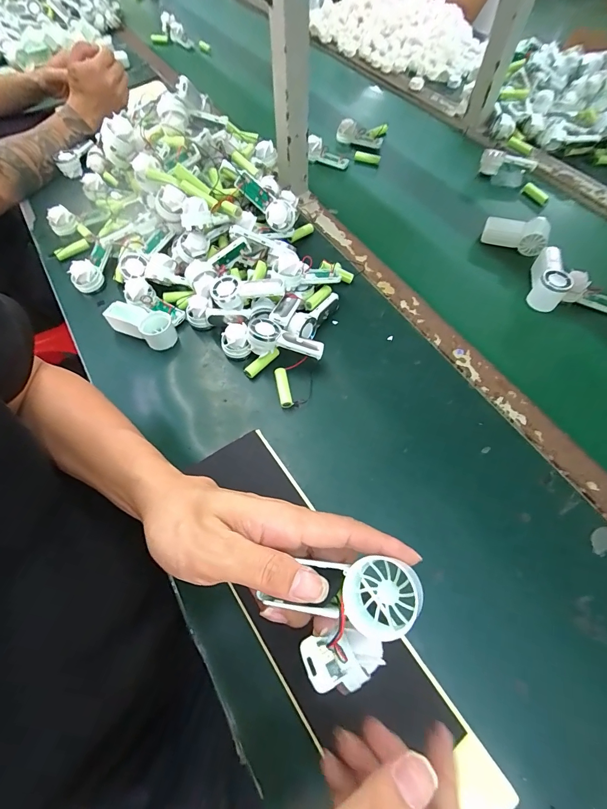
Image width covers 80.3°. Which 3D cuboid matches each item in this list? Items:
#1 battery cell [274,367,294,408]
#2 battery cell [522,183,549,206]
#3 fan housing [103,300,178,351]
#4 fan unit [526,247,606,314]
[{"bbox_3d":[-0.024,-0.021,0.437,0.015,0.014,0.053,-12,63,-5],"label":"battery cell"},{"bbox_3d":[0.394,-0.355,0.611,0.015,0.020,0.051,-24,65,-11],"label":"battery cell"},{"bbox_3d":[-0.215,-0.110,0.477,0.094,0.033,0.043,24,65,13],"label":"fan housing"},{"bbox_3d":[0.364,-0.155,0.489,0.068,0.042,0.127,-40,69,-18],"label":"fan unit"}]

